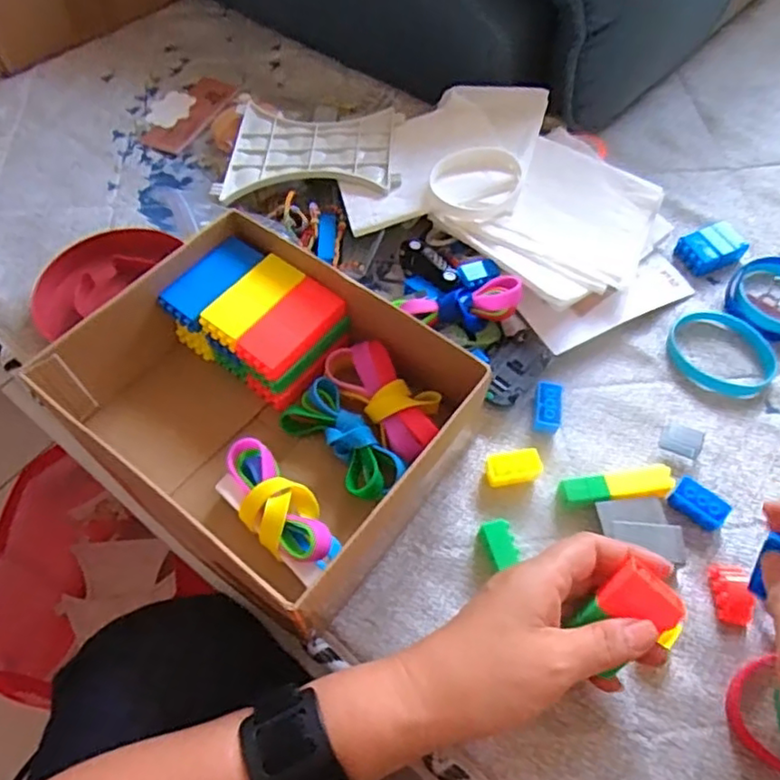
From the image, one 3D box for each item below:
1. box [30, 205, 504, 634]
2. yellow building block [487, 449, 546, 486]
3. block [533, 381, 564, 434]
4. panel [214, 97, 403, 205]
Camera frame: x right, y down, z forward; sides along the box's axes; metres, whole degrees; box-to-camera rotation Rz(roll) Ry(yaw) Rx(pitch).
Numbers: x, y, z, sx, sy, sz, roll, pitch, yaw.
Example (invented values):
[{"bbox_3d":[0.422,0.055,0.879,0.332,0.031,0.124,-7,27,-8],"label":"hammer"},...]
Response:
[{"bbox_3d":[-0.073,0.012,0.389,0.219,0.082,0.169,35,65,19],"label":"box"},{"bbox_3d":[0.078,0.050,0.403,0.035,0.014,0.019,-10,59,-6],"label":"yellow building block"},{"bbox_3d":[0.105,0.012,0.426,0.017,0.017,0.034,10,60,7],"label":"block"},{"bbox_3d":[-0.062,-0.194,0.522,0.136,0.009,0.118,3,57,6],"label":"panel"}]

